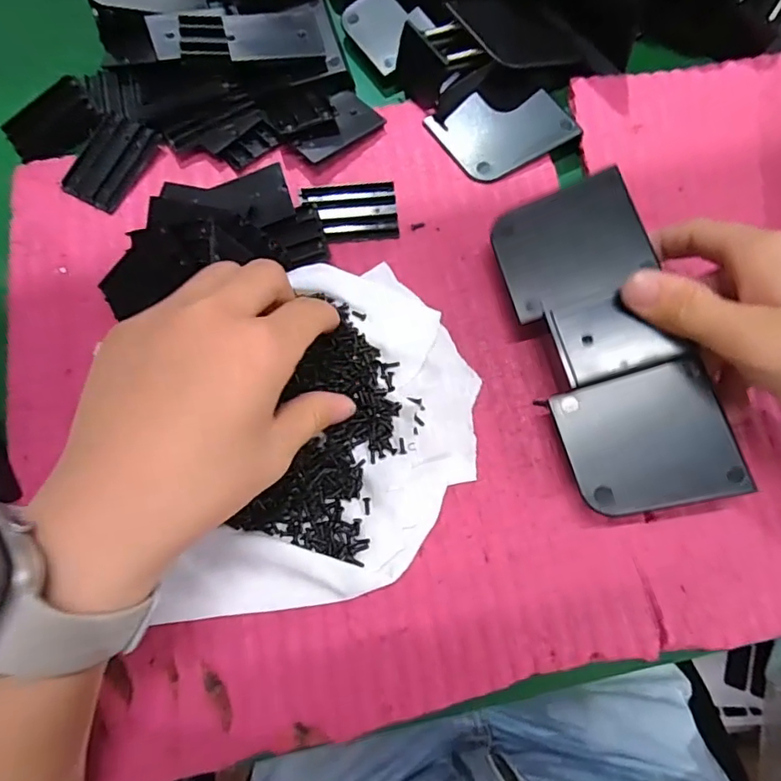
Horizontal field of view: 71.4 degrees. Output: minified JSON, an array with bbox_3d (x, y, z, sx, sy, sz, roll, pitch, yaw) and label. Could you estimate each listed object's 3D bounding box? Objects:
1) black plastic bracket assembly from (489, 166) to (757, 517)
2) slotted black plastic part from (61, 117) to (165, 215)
[{"bbox_3d":[0.103,-0.025,0.255,0.067,0.019,0.159,-14,76,-5],"label":"black plastic bracket assembly"},{"bbox_3d":[-0.161,-0.131,0.312,0.037,0.005,0.055,25,75,6],"label":"slotted black plastic part"}]

